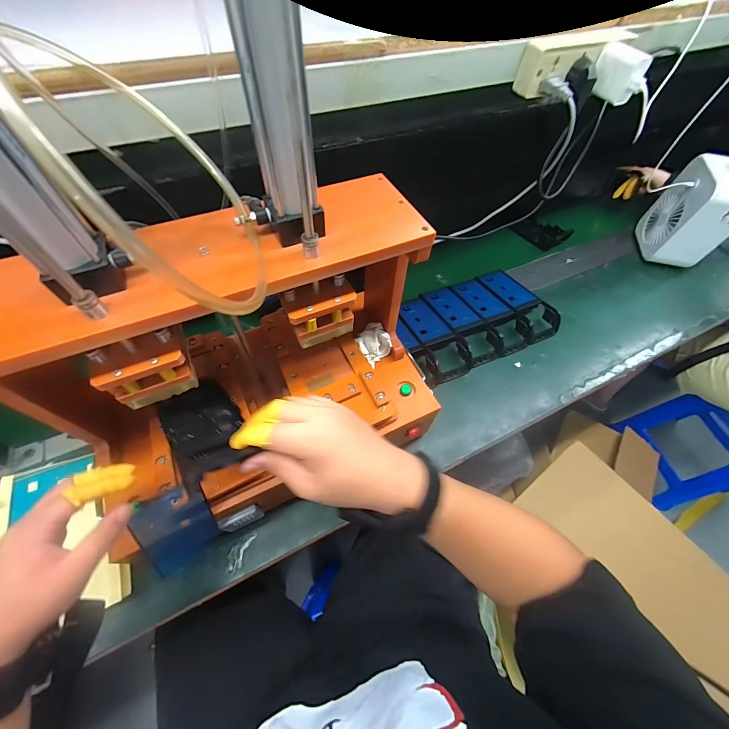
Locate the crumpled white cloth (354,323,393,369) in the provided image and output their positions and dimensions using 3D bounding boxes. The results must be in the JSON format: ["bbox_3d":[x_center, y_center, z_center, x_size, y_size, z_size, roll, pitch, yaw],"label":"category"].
[{"bbox_3d":[0.012,-0.032,0.515,0.050,0.036,0.053,-37,66,-22],"label":"crumpled white cloth"}]

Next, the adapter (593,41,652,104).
[{"bbox_3d":[0.340,-0.390,0.433,0.023,0.052,0.062,-19,60,-13],"label":"adapter"}]

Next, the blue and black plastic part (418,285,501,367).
[{"bbox_3d":[0.207,-0.093,0.709,0.092,0.046,0.214,-20,60,-14],"label":"blue and black plastic part"}]

